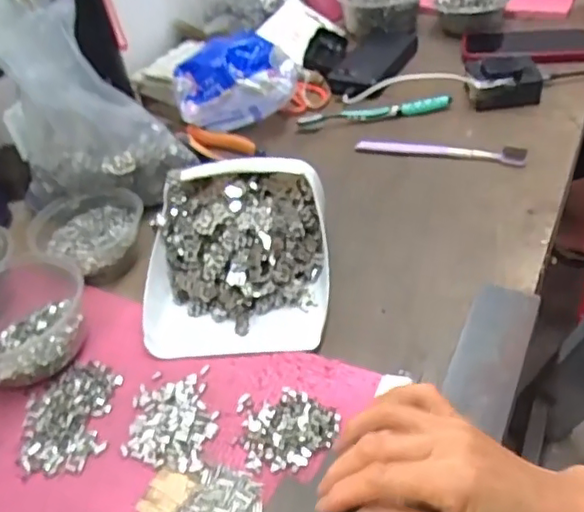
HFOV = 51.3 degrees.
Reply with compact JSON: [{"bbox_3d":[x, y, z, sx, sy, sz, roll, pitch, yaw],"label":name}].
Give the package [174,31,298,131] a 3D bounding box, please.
[{"bbox_3d":[-0.068,-0.207,0.737,0.144,0.091,0.064,-4,41,7],"label":"package"}]

